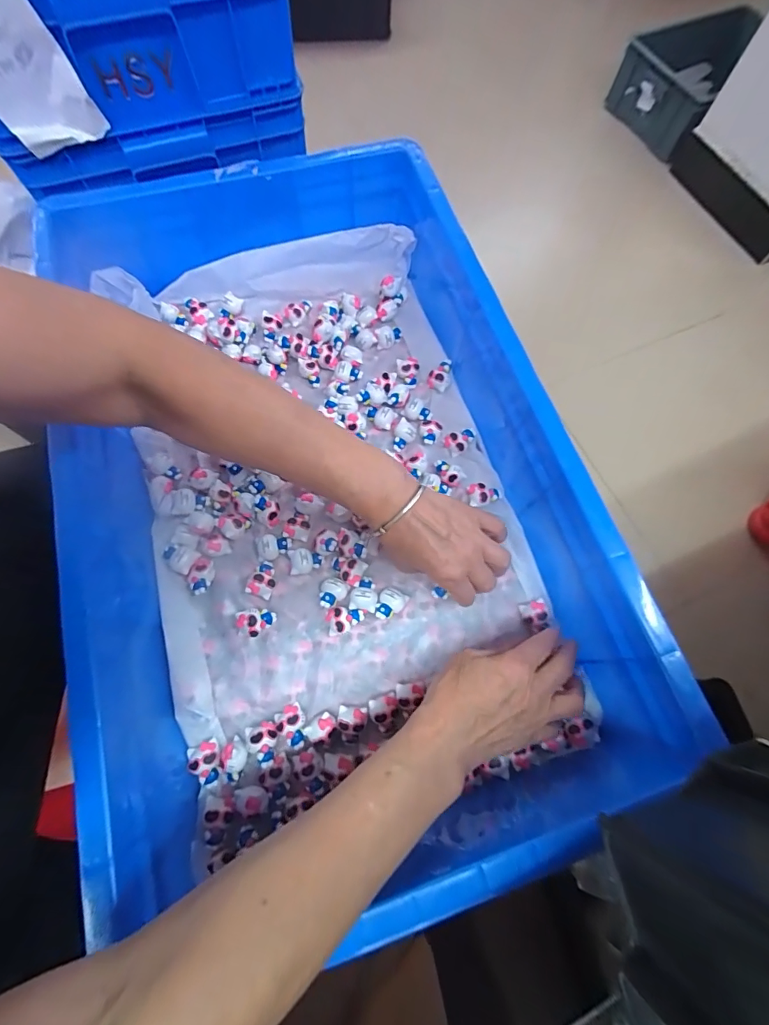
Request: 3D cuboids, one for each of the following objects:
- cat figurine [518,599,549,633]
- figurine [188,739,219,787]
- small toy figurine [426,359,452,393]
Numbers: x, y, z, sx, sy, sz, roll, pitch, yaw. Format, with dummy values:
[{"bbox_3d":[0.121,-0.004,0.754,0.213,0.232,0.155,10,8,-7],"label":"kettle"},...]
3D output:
[{"bbox_3d":[0.143,0.097,0.411,0.026,0.011,0.024,-21,58,26],"label":"cat figurine"},{"bbox_3d":[-0.150,0.211,0.359,0.025,0.012,0.032,-18,72,-8],"label":"figurine"},{"bbox_3d":[0.063,-0.156,0.495,0.025,0.023,0.029,3,70,-1],"label":"small toy figurine"}]

